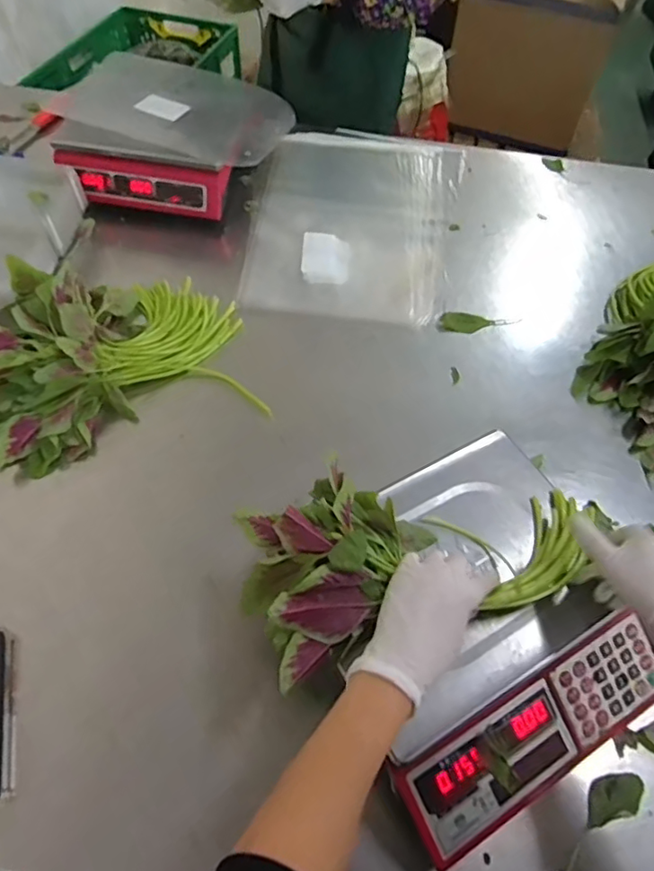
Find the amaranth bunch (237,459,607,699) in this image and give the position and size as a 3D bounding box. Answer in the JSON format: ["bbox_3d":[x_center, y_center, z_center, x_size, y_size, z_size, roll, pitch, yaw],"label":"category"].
[{"bbox_3d":[0.097,0.113,0.541,0.335,0.061,0.188,-5,56,-11],"label":"amaranth bunch"}]

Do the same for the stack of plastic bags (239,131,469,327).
[{"bbox_3d":[0.055,-0.418,1.042,0.364,0.018,0.533,12,56,5],"label":"stack of plastic bags"}]

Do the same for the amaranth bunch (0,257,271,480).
[{"bbox_3d":[-0.330,-0.124,0.781,0.431,0.100,0.315,-12,58,-11],"label":"amaranth bunch"}]

